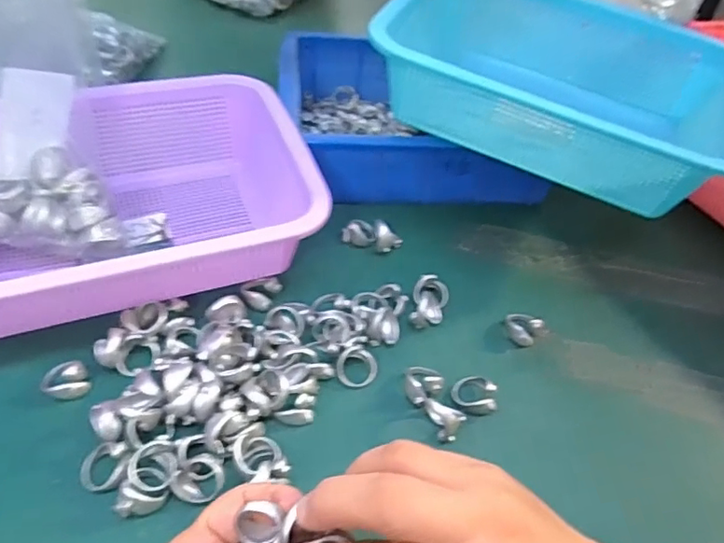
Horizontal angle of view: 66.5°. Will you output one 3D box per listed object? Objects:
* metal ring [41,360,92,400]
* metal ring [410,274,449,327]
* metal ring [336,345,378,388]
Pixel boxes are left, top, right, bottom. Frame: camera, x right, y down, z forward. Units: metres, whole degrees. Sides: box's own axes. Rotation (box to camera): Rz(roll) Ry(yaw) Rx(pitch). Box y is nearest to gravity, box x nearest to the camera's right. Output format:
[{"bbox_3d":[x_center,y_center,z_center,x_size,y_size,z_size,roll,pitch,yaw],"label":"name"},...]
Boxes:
[{"bbox_3d":[-0.178,0.066,0.331,0.026,0.018,0.018,0,48,-10],"label":"metal ring"},{"bbox_3d":[0.049,0.019,0.396,0.025,0.019,0.039,15,48,4],"label":"metal ring"},{"bbox_3d":[-0.004,0.062,0.358,0.026,0.011,0.028,6,67,-14],"label":"metal ring"}]

